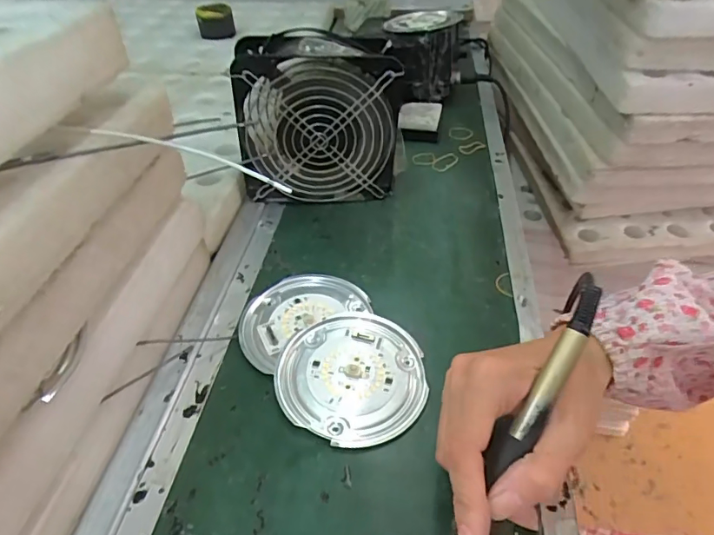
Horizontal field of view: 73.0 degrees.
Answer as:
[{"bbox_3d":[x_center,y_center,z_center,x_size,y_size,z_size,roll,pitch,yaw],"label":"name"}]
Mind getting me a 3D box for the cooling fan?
[{"bbox_3d":[-0.036,-0.138,0.470,0.150,0.155,0.058,-2,42,-2],"label":"cooling fan"}]

